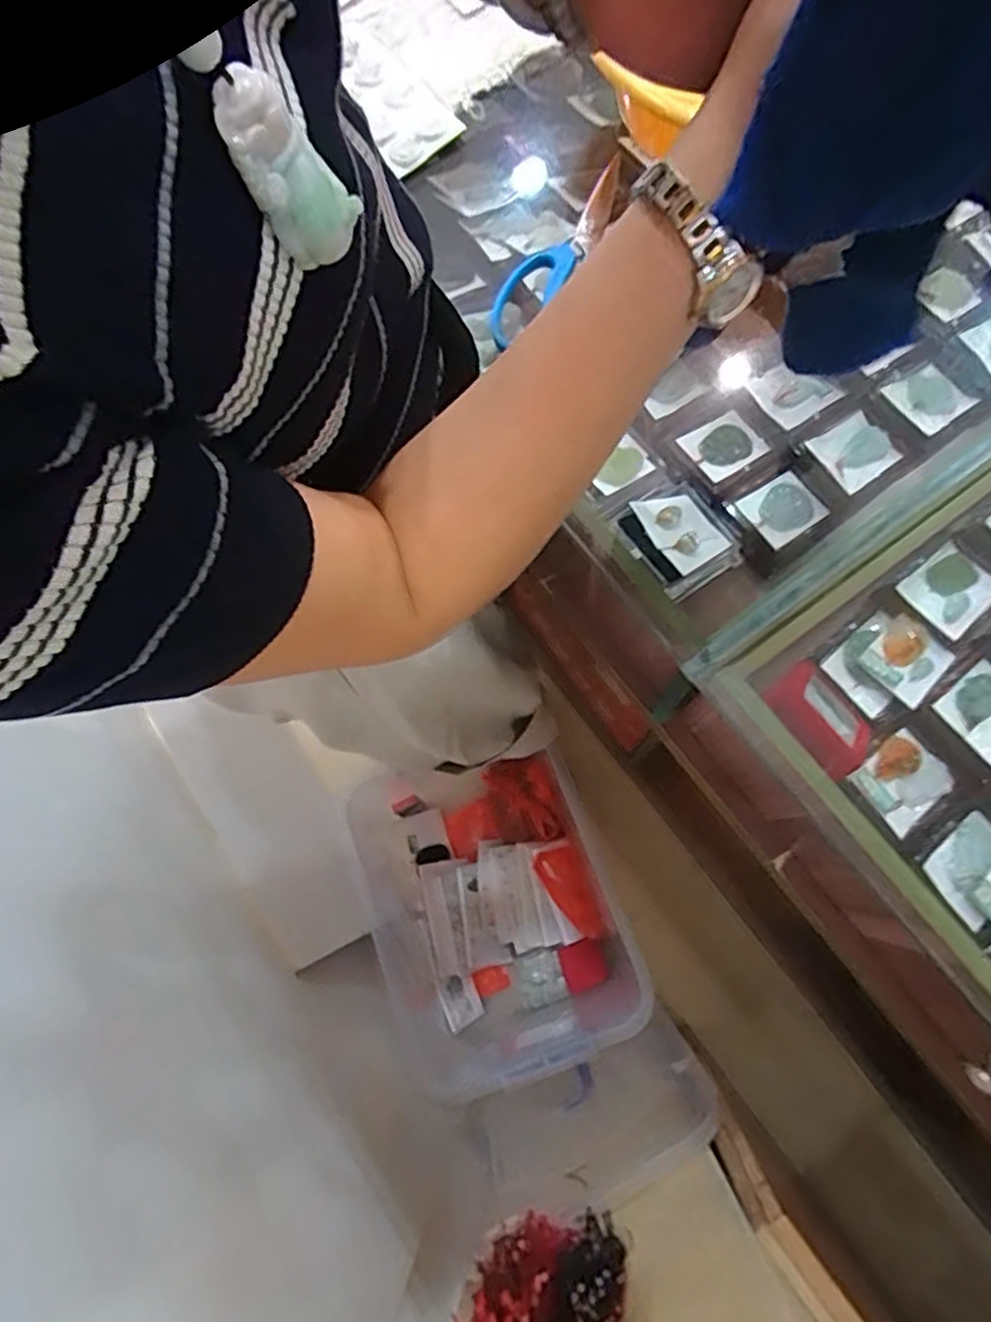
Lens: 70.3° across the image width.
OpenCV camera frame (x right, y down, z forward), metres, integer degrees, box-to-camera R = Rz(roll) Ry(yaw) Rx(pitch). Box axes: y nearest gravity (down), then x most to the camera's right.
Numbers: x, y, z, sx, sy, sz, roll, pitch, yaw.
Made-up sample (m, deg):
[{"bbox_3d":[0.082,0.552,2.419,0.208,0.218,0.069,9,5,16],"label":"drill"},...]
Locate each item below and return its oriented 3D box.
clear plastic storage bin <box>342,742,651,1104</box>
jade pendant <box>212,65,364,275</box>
[{"bbox_3d":[-0.004,0.379,1.125,0.364,0.242,0.469,-20,74,0],"label":"clear plastic storage bin"},{"bbox_3d":[-0.057,-0.133,0.192,0.008,0.046,0.023,24,73,39],"label":"jade pendant"}]

